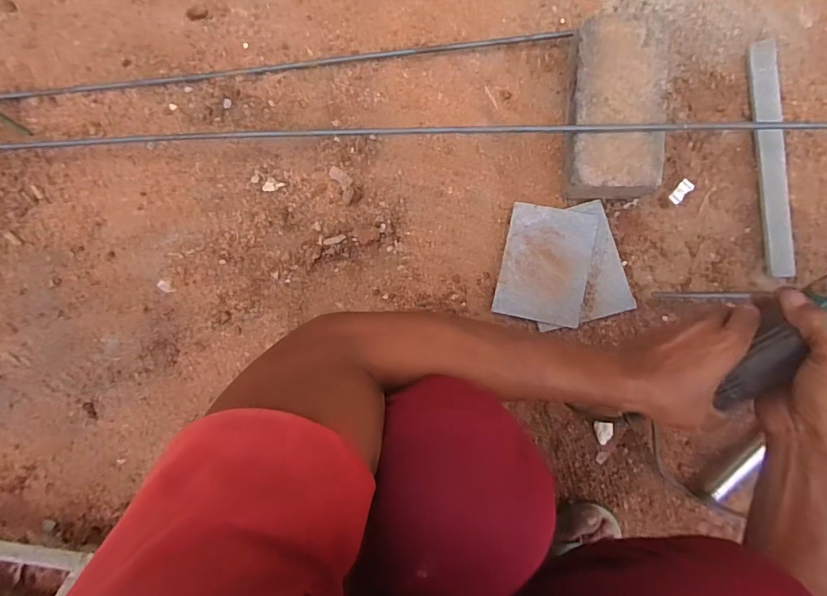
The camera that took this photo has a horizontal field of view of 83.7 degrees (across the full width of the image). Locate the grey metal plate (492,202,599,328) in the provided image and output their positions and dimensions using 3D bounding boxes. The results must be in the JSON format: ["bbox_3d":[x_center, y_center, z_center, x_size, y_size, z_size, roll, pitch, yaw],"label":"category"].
[{"bbox_3d":[0.176,-0.046,0.617,0.112,0.006,0.153,11,86,9],"label":"grey metal plate"}]

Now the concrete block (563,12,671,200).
[{"bbox_3d":[0.248,-0.233,0.588,0.113,0.078,0.207,1,89,6],"label":"concrete block"}]

